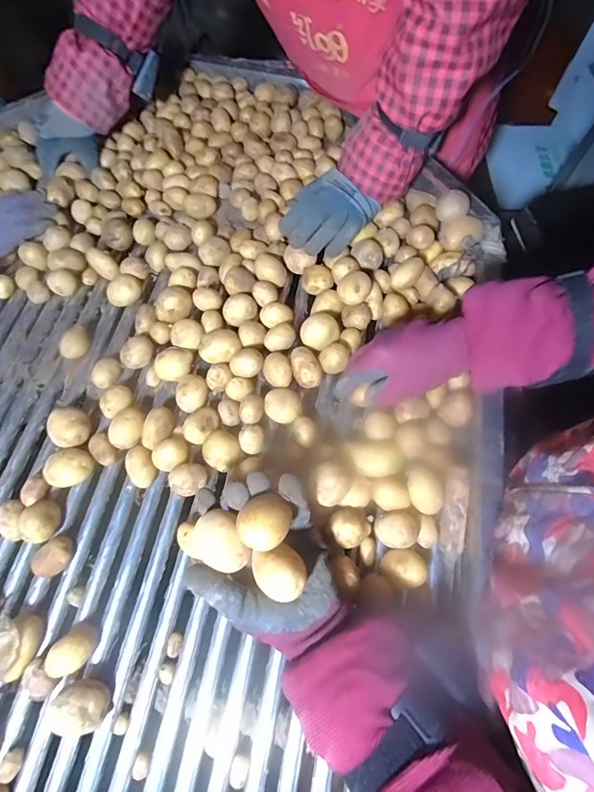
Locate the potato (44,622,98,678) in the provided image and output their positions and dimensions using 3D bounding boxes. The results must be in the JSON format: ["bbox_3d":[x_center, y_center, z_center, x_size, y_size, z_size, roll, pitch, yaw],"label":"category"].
[{"bbox_3d":[-0.228,0.258,0.388,0.037,0.036,0.036,0,70,1],"label":"potato"}]

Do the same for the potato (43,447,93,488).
[{"bbox_3d":[-0.271,0.088,0.461,0.048,0.040,0.046,0,70,1],"label":"potato"}]

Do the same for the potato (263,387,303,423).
[{"bbox_3d":[-0.017,0.015,0.486,0.046,0.034,0.044,0,70,1],"label":"potato"}]

